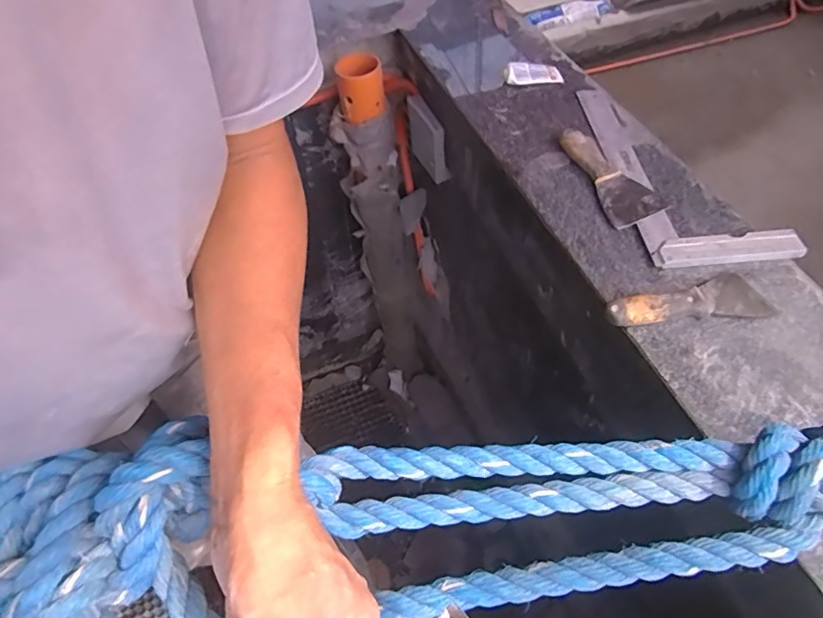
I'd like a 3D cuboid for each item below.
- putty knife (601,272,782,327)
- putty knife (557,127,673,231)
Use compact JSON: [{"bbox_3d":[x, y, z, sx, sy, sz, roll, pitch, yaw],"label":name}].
[{"bbox_3d":[0.288,-0.013,0.549,0.168,0.022,0.054,-6,54,-1],"label":"putty knife"},{"bbox_3d":[0.256,-0.172,0.667,0.069,0.022,0.167,-13,54,-6],"label":"putty knife"}]

